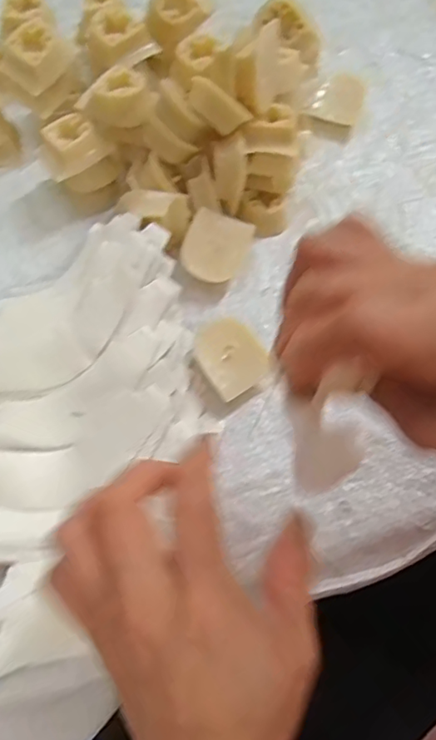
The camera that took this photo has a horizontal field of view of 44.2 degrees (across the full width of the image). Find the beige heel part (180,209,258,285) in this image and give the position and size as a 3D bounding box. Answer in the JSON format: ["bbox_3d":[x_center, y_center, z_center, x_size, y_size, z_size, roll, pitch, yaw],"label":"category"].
[{"bbox_3d":[-0.003,-0.079,0.357,0.039,0.019,0.046,23,80,-5],"label":"beige heel part"}]

